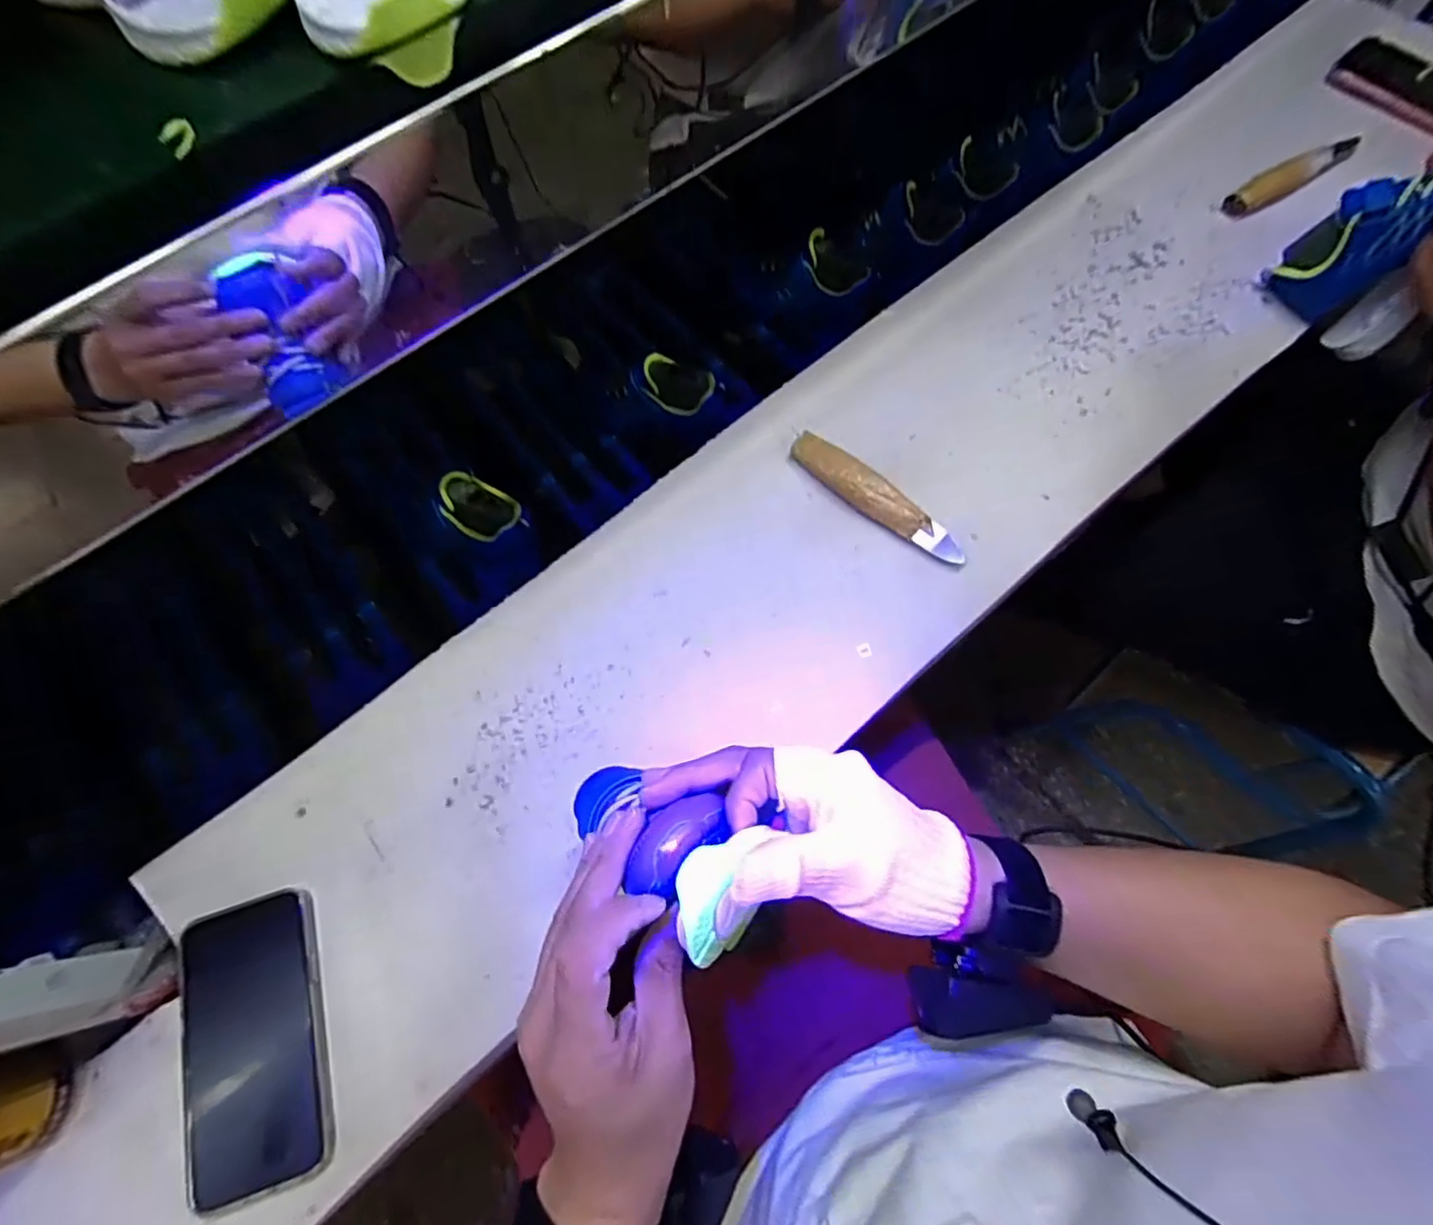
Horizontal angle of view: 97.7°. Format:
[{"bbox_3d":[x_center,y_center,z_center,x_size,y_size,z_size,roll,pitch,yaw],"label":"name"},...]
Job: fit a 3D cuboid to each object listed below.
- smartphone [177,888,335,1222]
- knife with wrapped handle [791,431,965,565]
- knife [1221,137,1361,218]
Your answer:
[{"bbox_3d":[-0.293,0.270,0.394,0.083,0.013,0.163,-18,69,-4],"label":"smartphone"},{"bbox_3d":[0.127,-0.092,0.505,0.161,0.027,0.025,40,76,16],"label":"knife with wrapped handle"},{"bbox_3d":[0.576,-0.438,0.628,0.161,0.013,0.037,-30,71,-9],"label":"knife"}]

